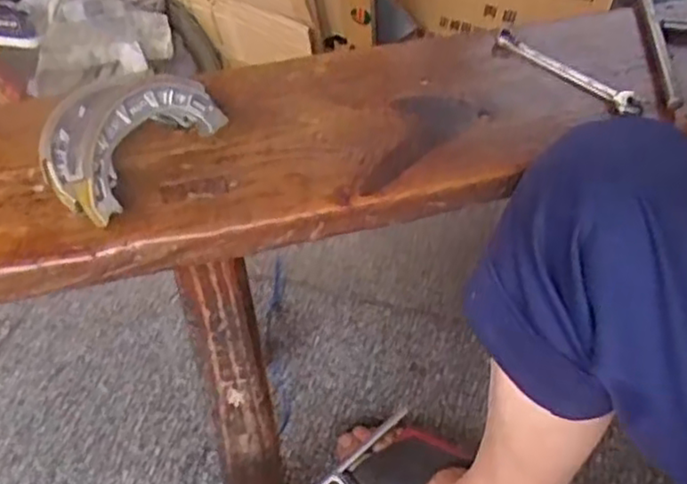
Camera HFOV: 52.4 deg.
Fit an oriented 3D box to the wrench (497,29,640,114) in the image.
[{"bbox_3d":[0.152,-0.117,0.474,0.021,0.008,0.112,-30,55,-27],"label":"wrench"}]

